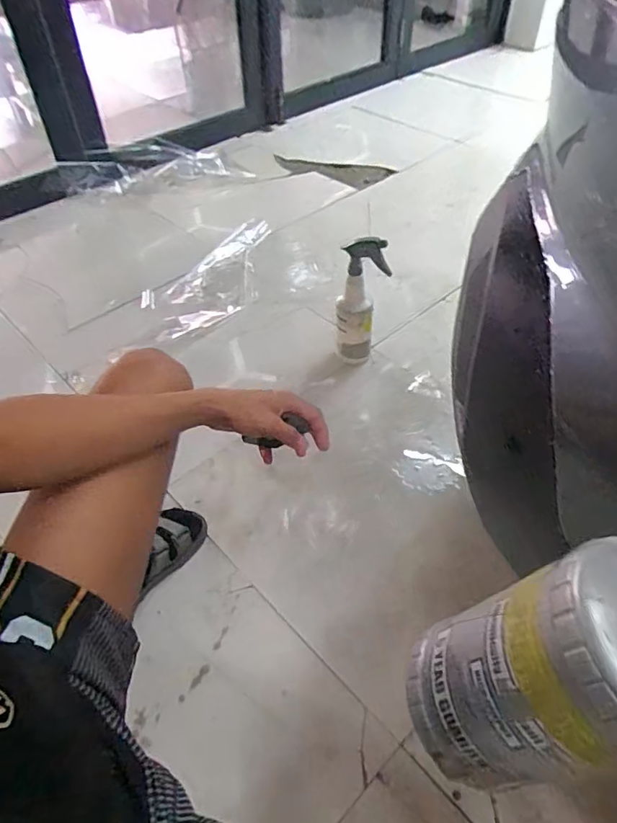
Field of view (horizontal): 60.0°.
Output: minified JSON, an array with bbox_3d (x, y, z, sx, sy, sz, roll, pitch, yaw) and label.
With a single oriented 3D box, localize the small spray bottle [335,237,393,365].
[{"bbox_3d":[0.119,-0.245,1.225,0.112,0.332,0.074,4,49,5],"label":"small spray bottle"}]

